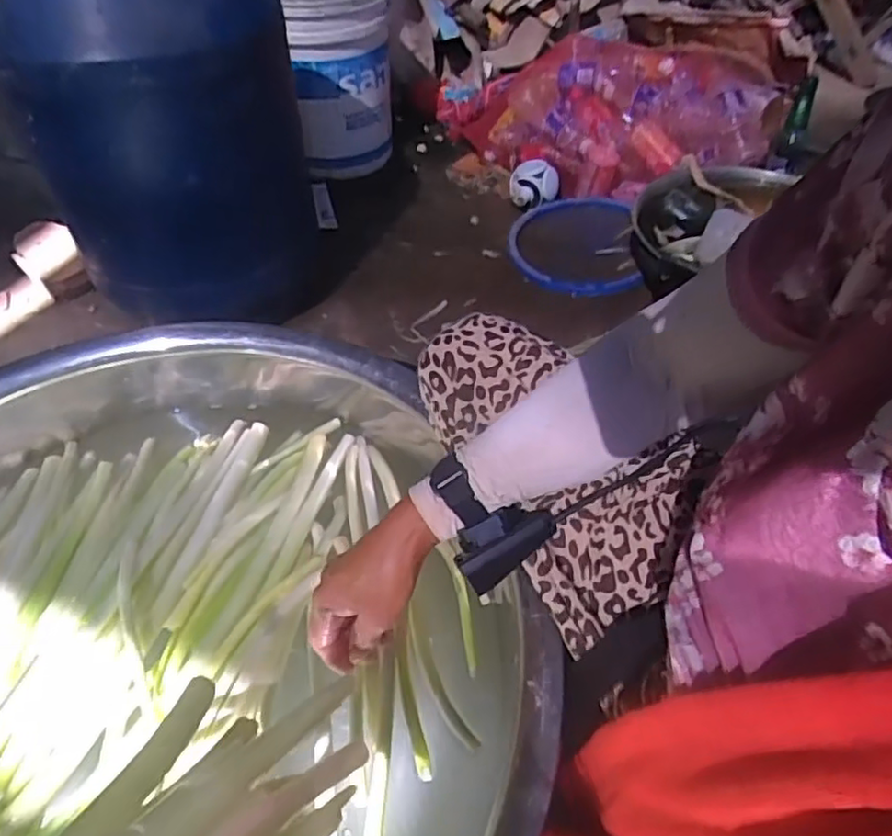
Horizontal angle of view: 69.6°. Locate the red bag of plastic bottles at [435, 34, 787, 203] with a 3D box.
[{"bbox_3d":[0.275,-0.648,1.355,0.750,0.191,0.343,27,56,26],"label":"red bag of plastic bottles"}]

